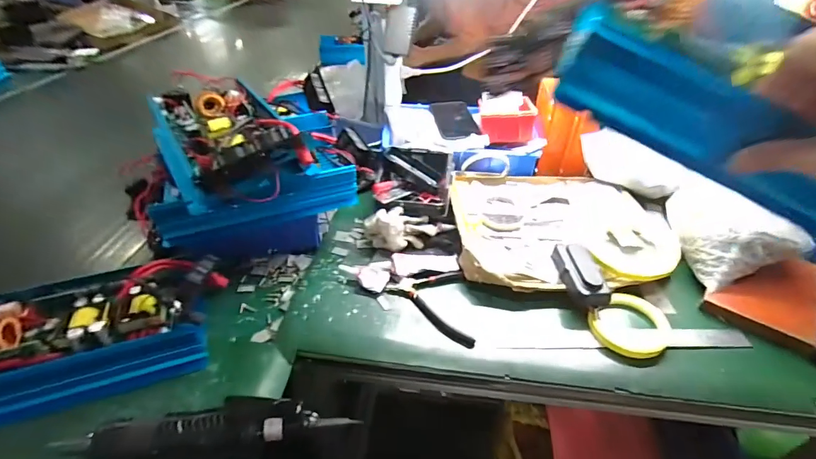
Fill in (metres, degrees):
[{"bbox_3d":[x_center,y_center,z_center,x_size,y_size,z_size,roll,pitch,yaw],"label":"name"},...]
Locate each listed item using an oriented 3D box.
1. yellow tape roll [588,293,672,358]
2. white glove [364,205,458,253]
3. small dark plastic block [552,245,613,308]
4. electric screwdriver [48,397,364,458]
[{"bbox_3d":[0.287,0.124,0.504,0.092,0.015,0.084,-2,53,3],"label":"yellow tape roll"},{"bbox_3d":[0.004,-0.006,0.625,0.139,0.058,0.066,-14,37,-25],"label":"white glove"},{"bbox_3d":[0.240,0.060,0.539,0.051,0.029,0.101,2,33,-2],"label":"small dark plastic block"},{"bbox_3d":[-0.195,0.195,0.382,0.269,0.033,0.043,-1,33,-7],"label":"electric screwdriver"}]

